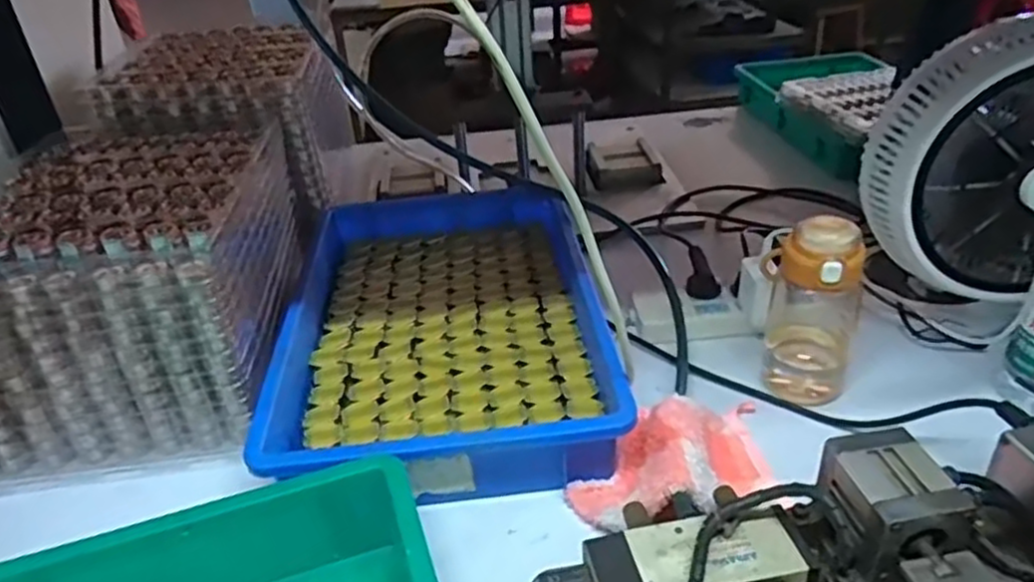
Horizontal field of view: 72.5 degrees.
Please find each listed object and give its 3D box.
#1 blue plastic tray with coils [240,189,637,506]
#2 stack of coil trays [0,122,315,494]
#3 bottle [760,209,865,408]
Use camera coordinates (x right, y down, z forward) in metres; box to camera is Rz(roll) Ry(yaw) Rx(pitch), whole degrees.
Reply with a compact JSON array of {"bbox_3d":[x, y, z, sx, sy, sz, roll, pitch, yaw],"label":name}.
[{"bbox_3d":[-0.077,0.016,0.718,0.300,0.062,0.462,-7,33,-5],"label":"blue plastic tray with coils"},{"bbox_3d":[-0.363,-0.017,0.703,0.243,0.191,0.344,-6,33,-4],"label":"stack of coil trays"},{"bbox_3d":[0.255,0.016,0.625,0.082,0.169,0.080,11,36,22],"label":"bottle"}]

